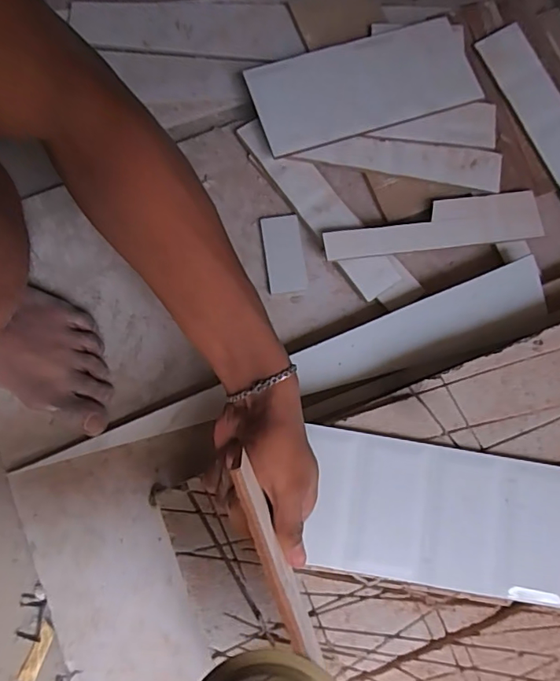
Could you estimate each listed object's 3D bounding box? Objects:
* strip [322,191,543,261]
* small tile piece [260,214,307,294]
[{"bbox_3d":[0.165,-0.125,0.544,0.241,0.009,0.055,-8,80,-8],"label":"strip"},{"bbox_3d":[0.004,-0.095,0.558,0.041,0.009,0.085,-8,79,-3],"label":"small tile piece"}]

